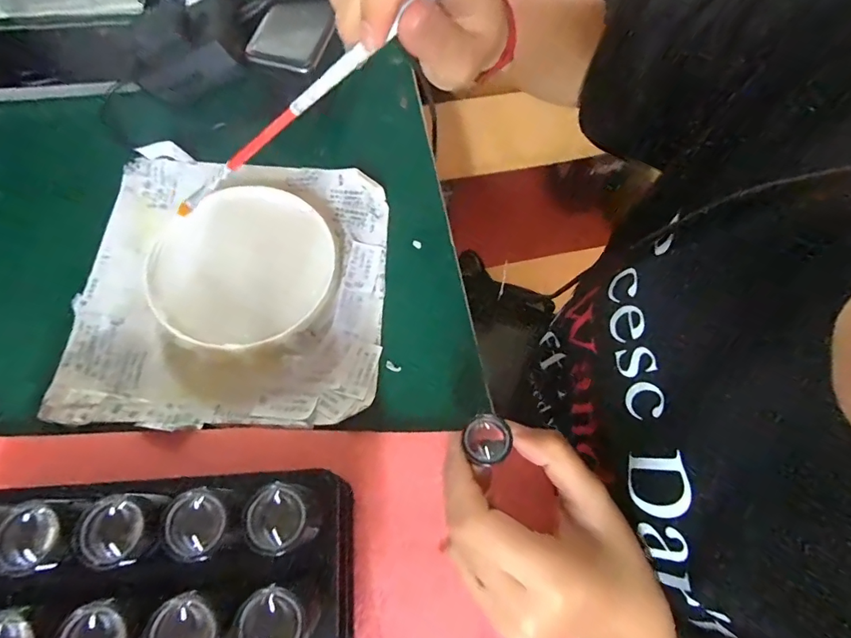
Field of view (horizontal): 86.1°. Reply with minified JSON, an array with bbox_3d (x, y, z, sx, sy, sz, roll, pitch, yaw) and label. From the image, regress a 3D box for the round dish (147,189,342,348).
[{"bbox_3d":[-0.121,-0.035,0.306,0.120,0.019,0.115,1,67,-3],"label":"round dish"}]

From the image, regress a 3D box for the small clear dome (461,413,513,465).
[{"bbox_3d":[0.028,0.055,0.210,0.021,0.011,0.020,1,67,-3],"label":"small clear dome"}]

